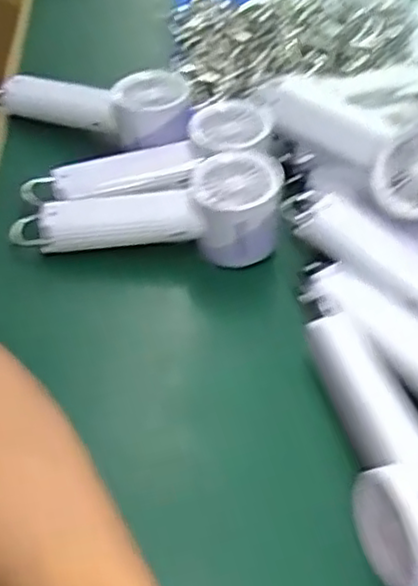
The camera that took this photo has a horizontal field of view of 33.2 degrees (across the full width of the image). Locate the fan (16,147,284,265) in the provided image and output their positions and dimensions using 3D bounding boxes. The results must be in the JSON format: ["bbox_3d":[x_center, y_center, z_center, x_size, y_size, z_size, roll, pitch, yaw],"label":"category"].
[{"bbox_3d":[-0.045,-0.051,0.526,0.196,0.059,0.064,-8,49,5],"label":"fan"}]

